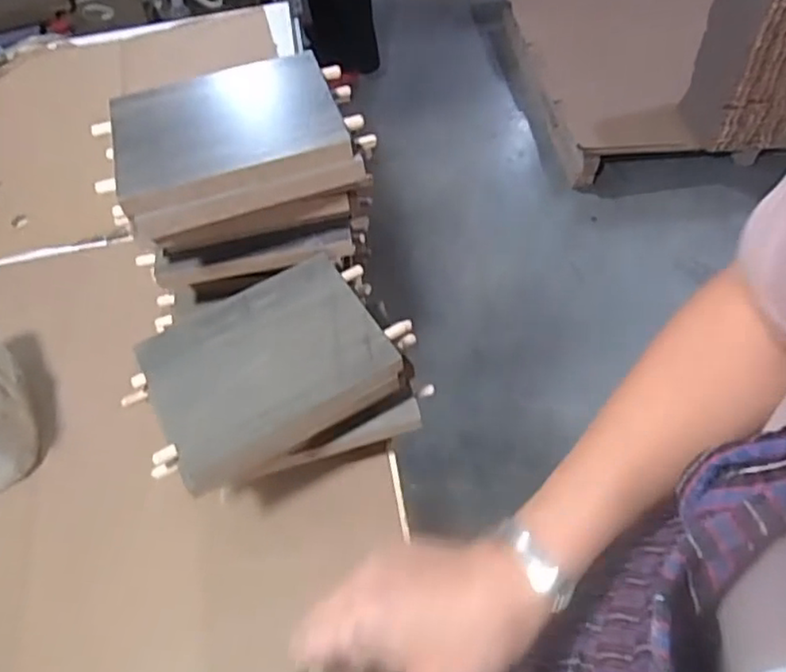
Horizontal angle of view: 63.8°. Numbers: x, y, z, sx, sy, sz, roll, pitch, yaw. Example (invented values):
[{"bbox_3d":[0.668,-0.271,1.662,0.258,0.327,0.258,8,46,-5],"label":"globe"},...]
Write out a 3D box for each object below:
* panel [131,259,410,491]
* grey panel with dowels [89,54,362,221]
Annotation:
[{"bbox_3d":[-0.085,0.016,0.437,0.166,0.025,0.115,-29,58,-15],"label":"panel"},{"bbox_3d":[-0.117,-0.147,0.441,0.168,0.014,0.116,-16,56,-6],"label":"grey panel with dowels"}]

